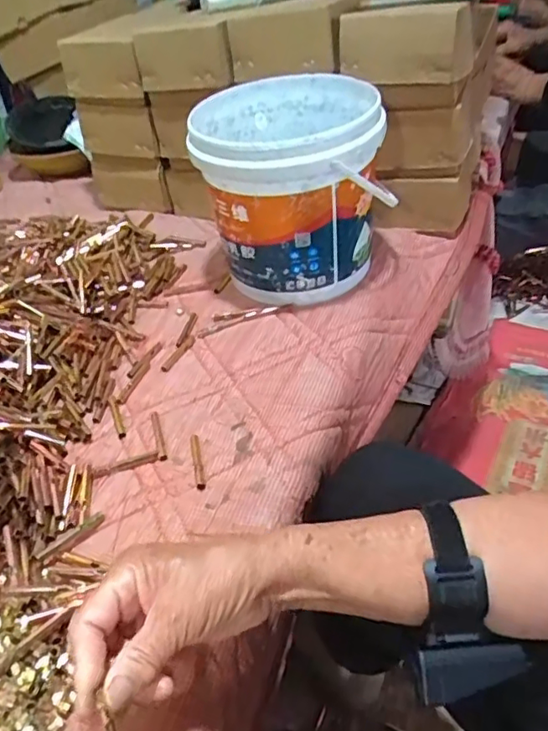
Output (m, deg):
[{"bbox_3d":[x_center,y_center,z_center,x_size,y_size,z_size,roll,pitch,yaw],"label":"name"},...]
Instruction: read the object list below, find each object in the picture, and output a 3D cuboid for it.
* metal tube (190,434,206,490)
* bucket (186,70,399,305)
[{"bbox_3d":[-0.067,0.084,0.510,0.009,0.007,0.059,-11,41,-7],"label":"metal tube"},{"bbox_3d":[0.020,-0.202,0.687,0.206,0.203,0.209,-5,38,1],"label":"bucket"}]

